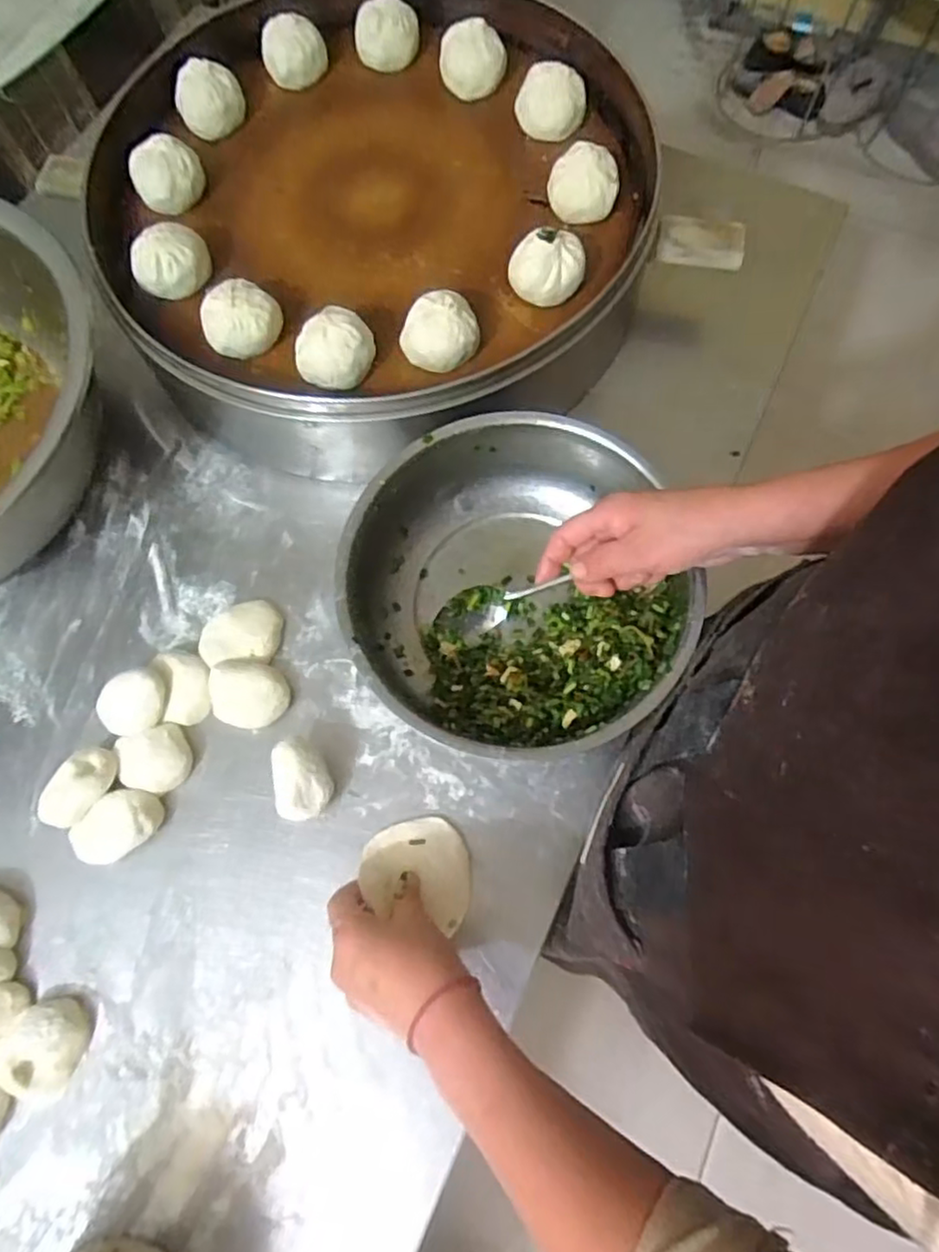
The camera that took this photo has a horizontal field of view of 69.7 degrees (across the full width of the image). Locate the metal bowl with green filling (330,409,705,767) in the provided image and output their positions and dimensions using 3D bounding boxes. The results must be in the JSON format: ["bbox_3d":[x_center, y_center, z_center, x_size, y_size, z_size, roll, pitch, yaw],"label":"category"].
[{"bbox_3d":[0.027,-0.026,0.513,0.230,0.079,0.247,-1,74,2],"label":"metal bowl with green filling"}]

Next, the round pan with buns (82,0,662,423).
[{"bbox_3d":[-0.081,-0.387,0.587,0.468,0.051,0.486,-1,74,2],"label":"round pan with buns"}]

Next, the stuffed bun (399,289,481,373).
[{"bbox_3d":[-0.024,-0.229,0.525,0.060,0.033,0.047,-6,73,0],"label":"stuffed bun"}]

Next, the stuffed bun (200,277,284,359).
[{"bbox_3d":[-0.183,-0.246,0.537,0.059,0.033,0.048,-31,75,-7],"label":"stuffed bun"}]

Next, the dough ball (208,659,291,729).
[{"bbox_3d":[-0.171,0.053,0.526,0.059,0.031,0.050,13,74,6],"label":"dough ball"}]

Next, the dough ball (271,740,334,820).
[{"bbox_3d":[-0.120,0.113,0.496,0.037,0.043,0.053,-9,73,-1],"label":"dough ball"}]

